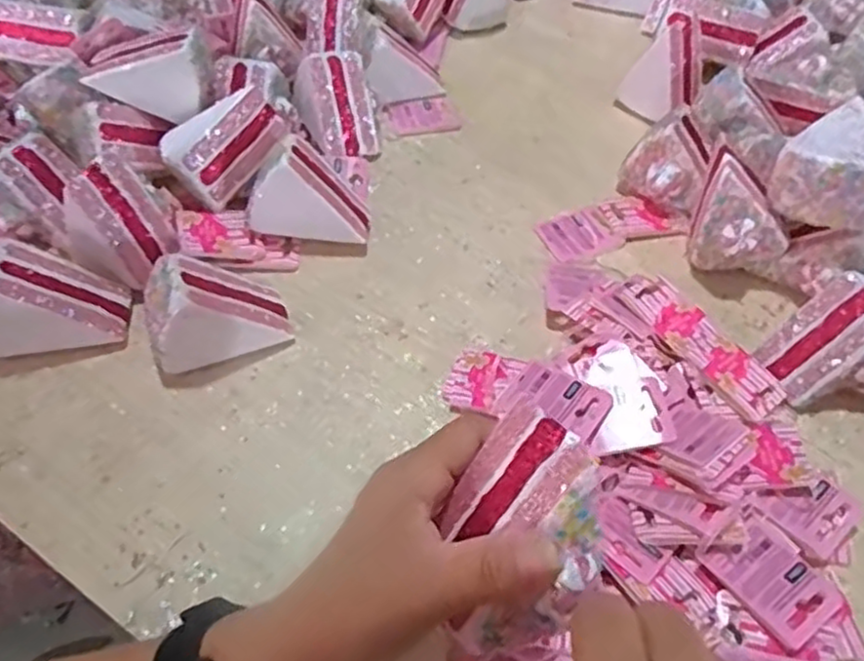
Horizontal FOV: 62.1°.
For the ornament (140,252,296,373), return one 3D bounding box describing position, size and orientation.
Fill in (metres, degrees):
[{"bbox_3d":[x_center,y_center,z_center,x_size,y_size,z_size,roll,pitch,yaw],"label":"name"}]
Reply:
[{"bbox_3d":[-0.143,-0.018,0.474,0.089,0.064,0.054,-16,54,-15],"label":"ornament"}]

